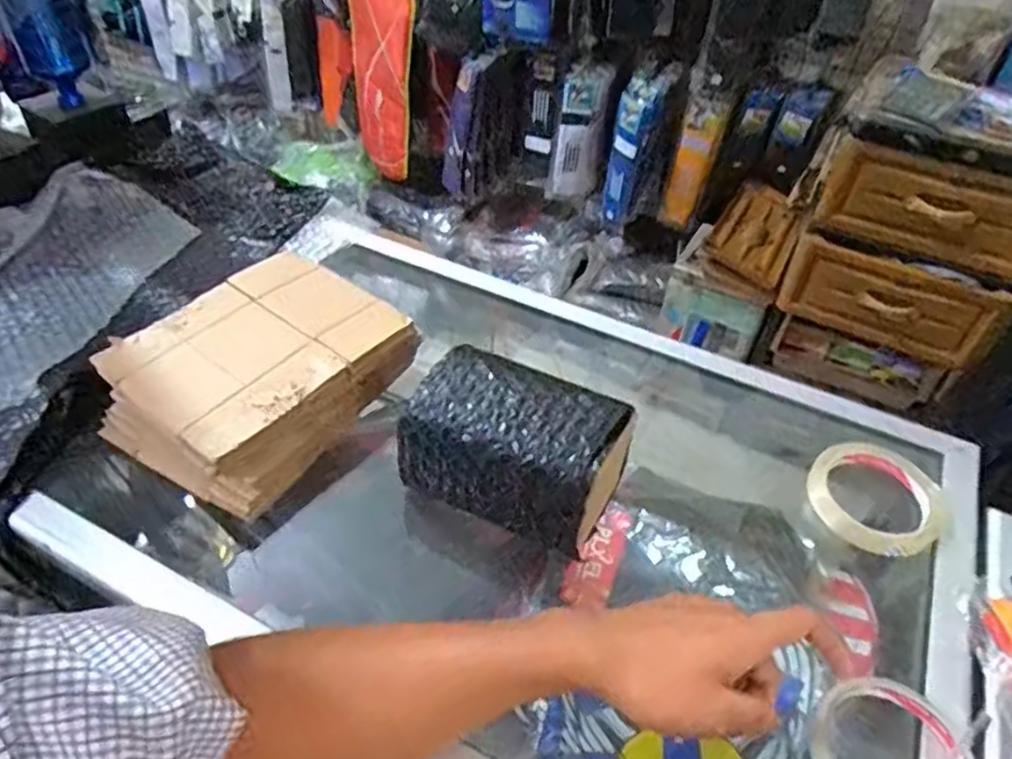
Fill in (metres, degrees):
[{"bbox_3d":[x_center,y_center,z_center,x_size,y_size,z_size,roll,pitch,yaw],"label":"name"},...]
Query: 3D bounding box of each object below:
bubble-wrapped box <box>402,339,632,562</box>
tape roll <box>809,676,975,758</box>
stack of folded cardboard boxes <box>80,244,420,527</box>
[{"bbox_3d":[0.008,0.049,0.493,0.150,0.078,0.083,23,48,18],"label":"bubble-wrapped box"},{"bbox_3d":[0.233,0.227,0.413,0.089,0.022,0.082,2,45,-2],"label":"tape roll"},{"bbox_3d":[-0.201,-0.010,0.571,0.167,0.061,0.213,28,50,22],"label":"stack of folded cardboard boxes"}]

